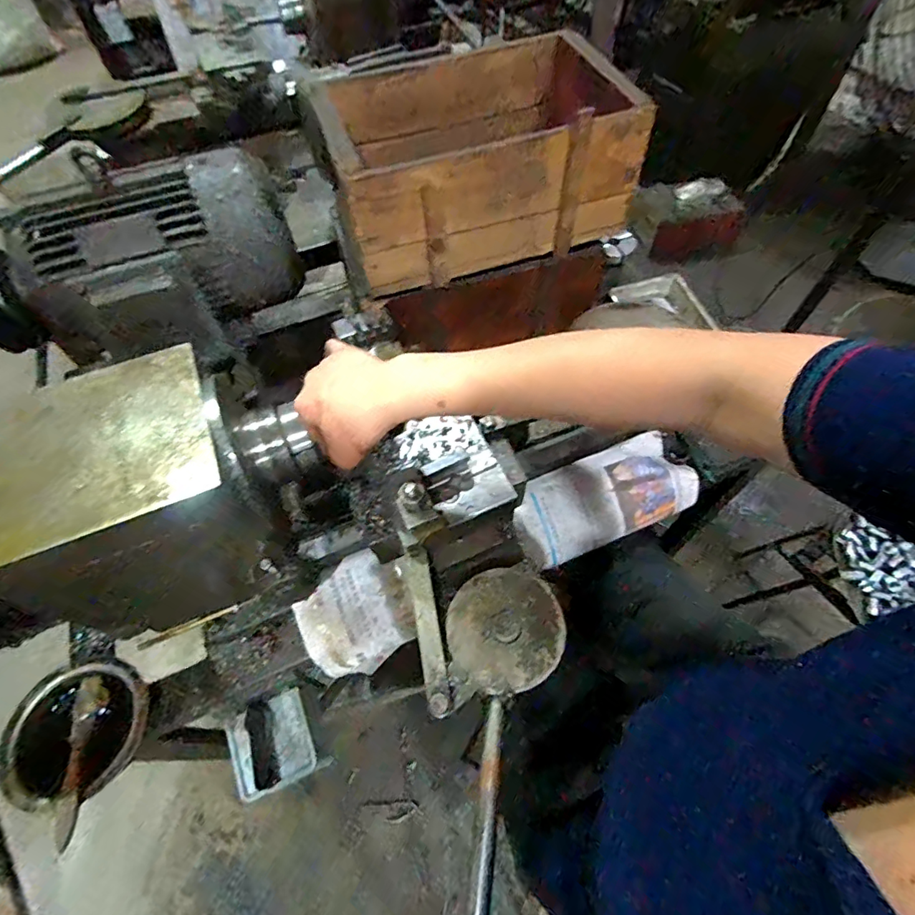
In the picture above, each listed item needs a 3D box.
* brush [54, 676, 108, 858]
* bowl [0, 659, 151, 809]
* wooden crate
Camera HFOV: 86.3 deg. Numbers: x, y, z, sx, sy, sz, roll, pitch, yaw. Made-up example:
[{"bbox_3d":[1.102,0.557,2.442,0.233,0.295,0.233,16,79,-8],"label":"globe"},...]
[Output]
[{"bbox_3d":[-0.377,0.297,0.486,0.019,0.019,0.145,-8,58,-4],"label":"brush"},{"bbox_3d":[-0.373,0.268,0.488,0.114,0.057,0.116,0,58,1],"label":"bowl"},{"bbox_3d":[0.024,-0.389,0.632,0.355,0.149,0.246,-17,59,-9],"label":"wooden crate"}]

